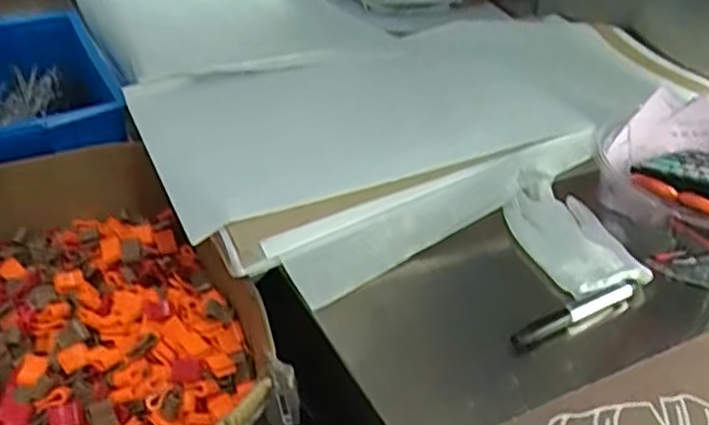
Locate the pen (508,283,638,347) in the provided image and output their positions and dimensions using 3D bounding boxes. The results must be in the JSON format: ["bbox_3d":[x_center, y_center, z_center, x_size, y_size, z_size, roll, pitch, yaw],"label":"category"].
[{"bbox_3d":[0.184,0.083,0.583,0.134,0.018,0.014,-19,39,-26],"label":"pen"}]

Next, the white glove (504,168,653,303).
[{"bbox_3d":[0.199,0.016,0.655,0.084,0.027,0.152,-8,36,-13],"label":"white glove"}]

